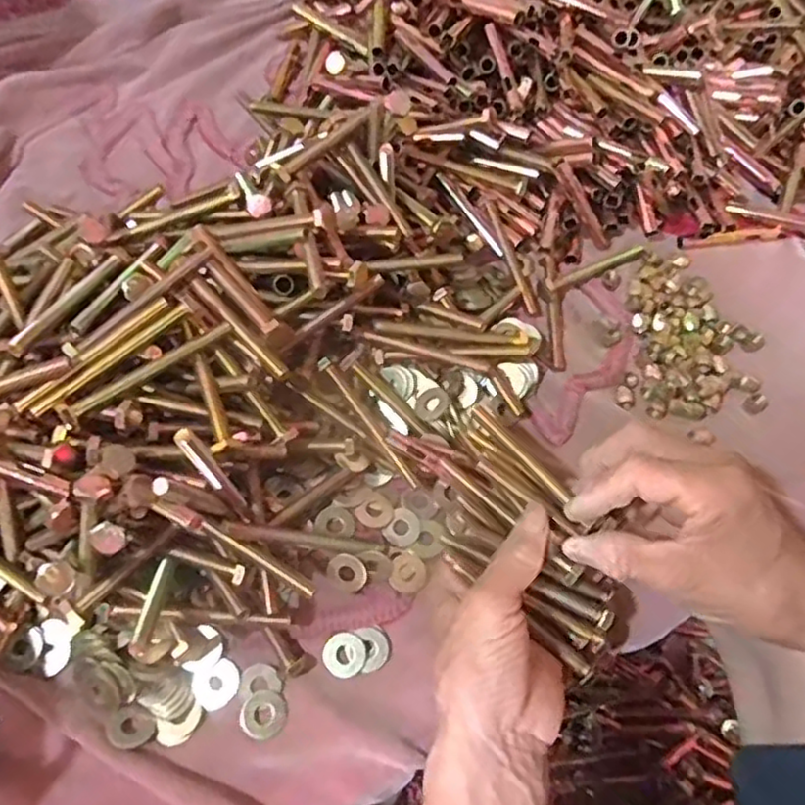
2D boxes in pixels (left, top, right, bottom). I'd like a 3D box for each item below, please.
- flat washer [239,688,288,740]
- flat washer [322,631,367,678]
[{"bbox_3d":[-0.079,0.178,0.381,0.026,0.004,0.026,1,65,-3],"label":"flat washer"},{"bbox_3d":[-0.034,0.149,0.397,0.024,0.004,0.025,1,65,-3],"label":"flat washer"}]

